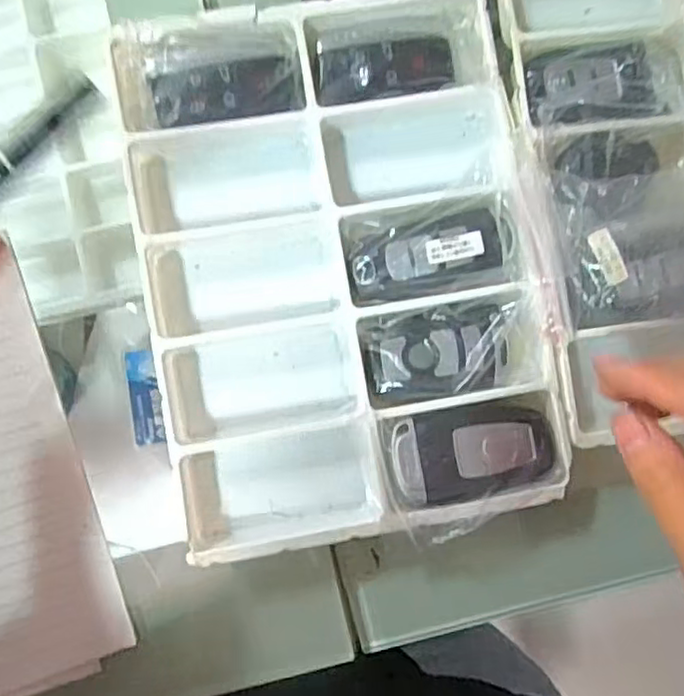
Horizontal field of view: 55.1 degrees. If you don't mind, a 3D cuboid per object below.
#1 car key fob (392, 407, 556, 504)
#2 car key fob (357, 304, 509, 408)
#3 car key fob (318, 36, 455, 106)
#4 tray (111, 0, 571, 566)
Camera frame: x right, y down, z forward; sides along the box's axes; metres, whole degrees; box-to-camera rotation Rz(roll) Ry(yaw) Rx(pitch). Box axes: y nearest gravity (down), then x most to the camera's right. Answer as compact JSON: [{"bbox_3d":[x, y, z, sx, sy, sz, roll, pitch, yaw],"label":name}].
[{"bbox_3d":[0.059,0.046,0.291,0.071,0.008,0.038,-9,87,-2],"label":"car key fob"},{"bbox_3d":[0.042,0.002,0.302,0.066,0.020,0.040,-11,87,-3],"label":"car key fob"},{"bbox_3d":[0.020,-0.129,0.304,0.063,0.009,0.026,-12,87,-3],"label":"car key fob"},{"bbox_3d":[-0.003,-0.038,0.305,0.177,0.036,0.243,-9,85,-3],"label":"tray"}]

